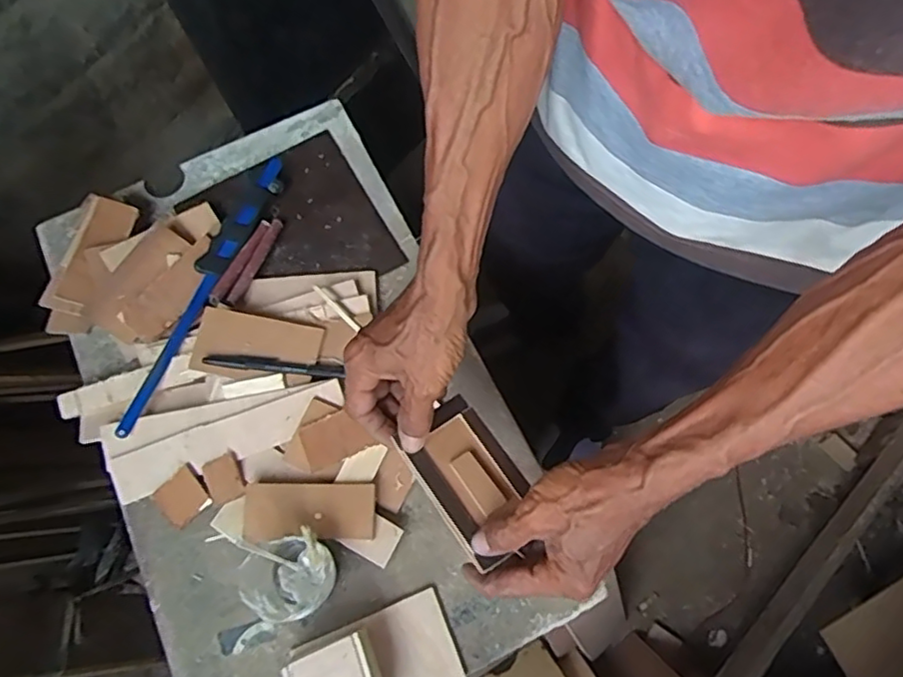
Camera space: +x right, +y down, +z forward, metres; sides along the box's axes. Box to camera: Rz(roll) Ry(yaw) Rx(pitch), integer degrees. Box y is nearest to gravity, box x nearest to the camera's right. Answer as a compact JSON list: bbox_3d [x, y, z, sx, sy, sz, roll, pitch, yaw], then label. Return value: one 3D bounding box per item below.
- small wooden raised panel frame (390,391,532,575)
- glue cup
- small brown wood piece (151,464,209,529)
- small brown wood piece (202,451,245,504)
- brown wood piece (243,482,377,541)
[{"bbox_3d":[0.014,0.098,0.439,0.064,0.018,0.105,-34,72,-10],"label":"small wooden raised panel frame"},{"bbox_3d":[-0.135,0.190,0.504,0.073,0.051,0.069,-1,70,2],"label":"glue cup"},{"bbox_3d":[-0.238,0.139,0.541,0.040,0.011,0.040,-43,73,-12],"label":"small brown wood piece"},{"bbox_3d":[-0.200,0.123,0.543,0.030,0.005,0.038,-25,88,0],"label":"small brown wood piece"},{"bbox_3d":[-0.121,0.145,0.520,0.111,0.006,0.046,-1,77,3],"label":"brown wood piece"}]

